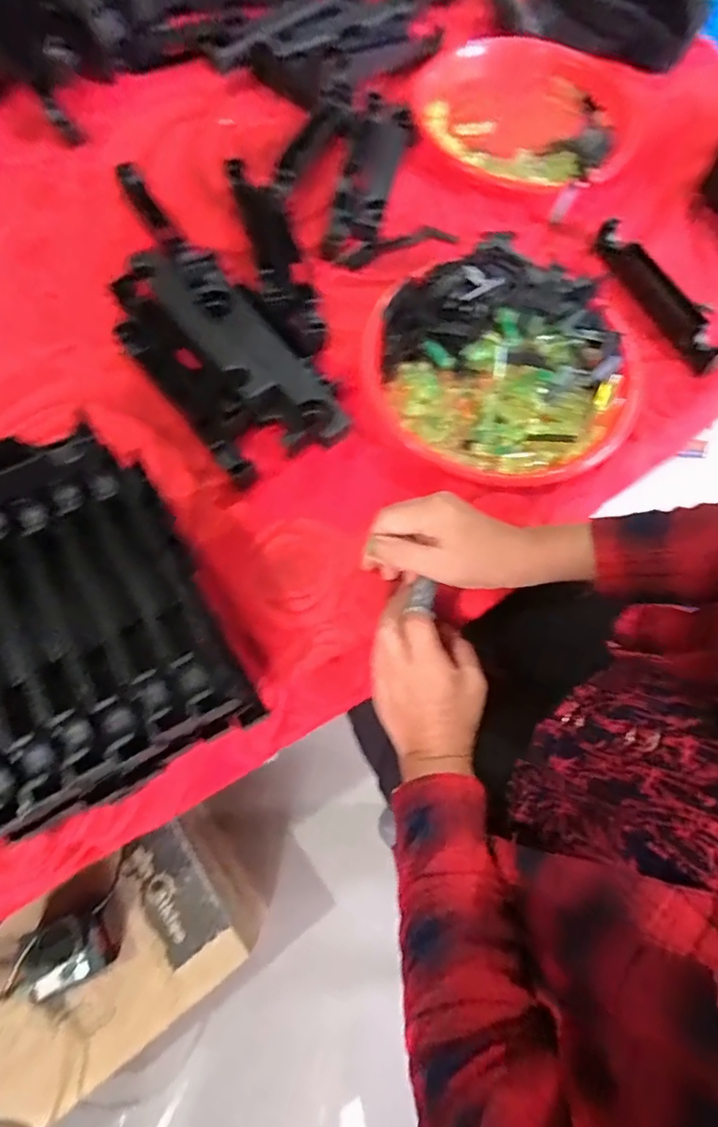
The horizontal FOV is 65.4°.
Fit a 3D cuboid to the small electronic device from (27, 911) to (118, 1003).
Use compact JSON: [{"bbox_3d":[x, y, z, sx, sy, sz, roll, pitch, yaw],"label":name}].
[{"bbox_3d":[-0.314,0.417,0.598,0.082,0.046,0.067,-22,72,-11],"label":"small electronic device"}]

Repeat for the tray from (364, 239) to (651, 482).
[{"bbox_3d":[0.133,-0.186,0.516,0.251,0.041,0.232,1,72,-2],"label":"tray"}]

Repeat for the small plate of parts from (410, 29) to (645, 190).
[{"bbox_3d":[0.193,-0.515,0.643,0.240,0.038,0.233,1,70,-3],"label":"small plate of parts"}]

